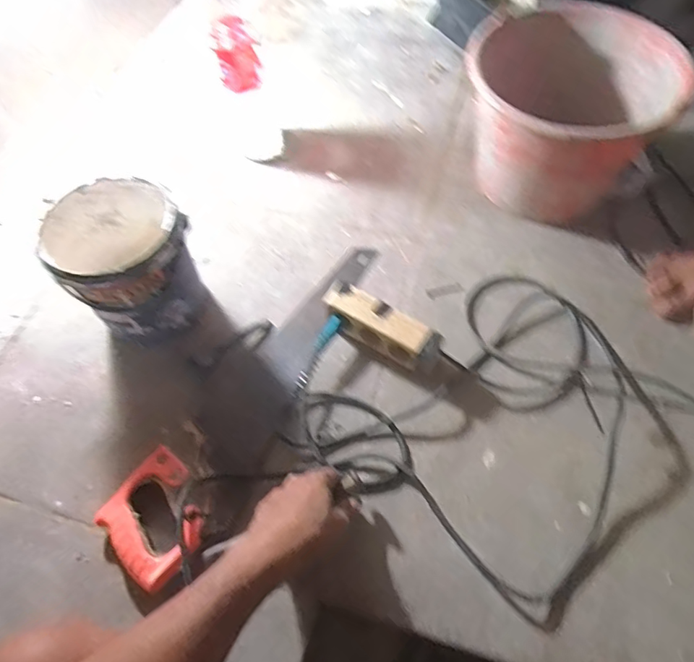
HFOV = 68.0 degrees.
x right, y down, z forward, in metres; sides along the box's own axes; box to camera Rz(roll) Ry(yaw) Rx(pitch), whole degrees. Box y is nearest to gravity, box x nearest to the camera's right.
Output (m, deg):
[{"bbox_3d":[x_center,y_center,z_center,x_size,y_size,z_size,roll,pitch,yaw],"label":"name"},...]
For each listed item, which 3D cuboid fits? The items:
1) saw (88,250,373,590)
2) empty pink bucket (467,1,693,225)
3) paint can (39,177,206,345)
[{"bbox_3d":[-0.114,0.059,0.652,0.116,0.031,0.501,25,63,15],"label":"saw"},{"bbox_3d":[0.303,-0.318,0.760,0.248,0.198,0.281,40,68,22],"label":"empty pink bucket"},{"bbox_3d":[-0.268,-0.079,0.656,0.147,0.172,0.153,-1,61,1],"label":"paint can"}]

